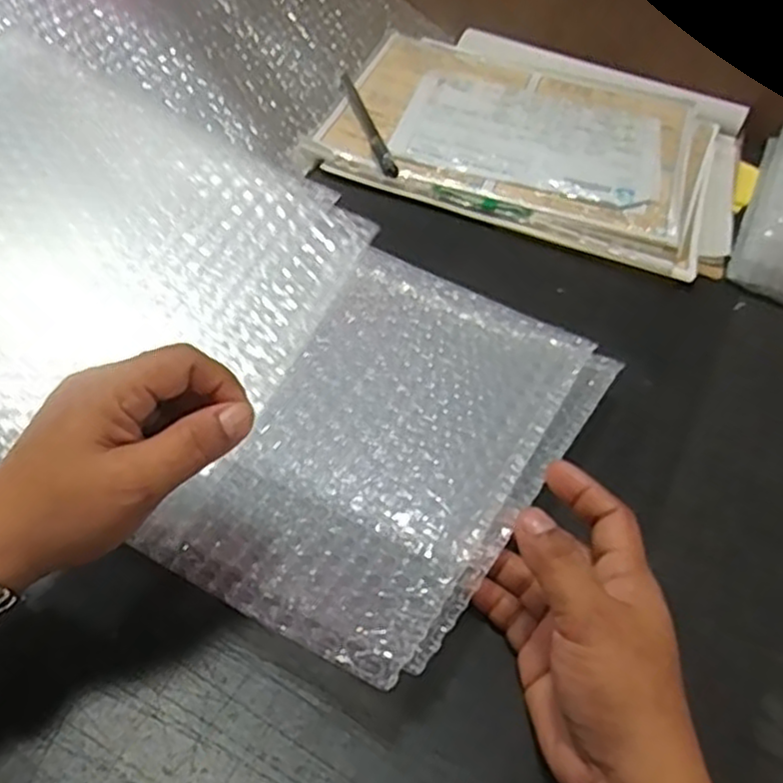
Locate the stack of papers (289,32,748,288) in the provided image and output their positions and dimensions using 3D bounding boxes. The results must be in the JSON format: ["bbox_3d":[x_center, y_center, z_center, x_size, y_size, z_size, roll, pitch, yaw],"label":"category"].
[{"bbox_3d":[0.129,-0.224,0.633,0.336,0.019,0.262,19,49,9],"label":"stack of papers"}]

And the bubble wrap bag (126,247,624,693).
[{"bbox_3d":[0.004,0.023,0.377,0.149,0.023,0.231,27,53,16],"label":"bubble wrap bag"}]

